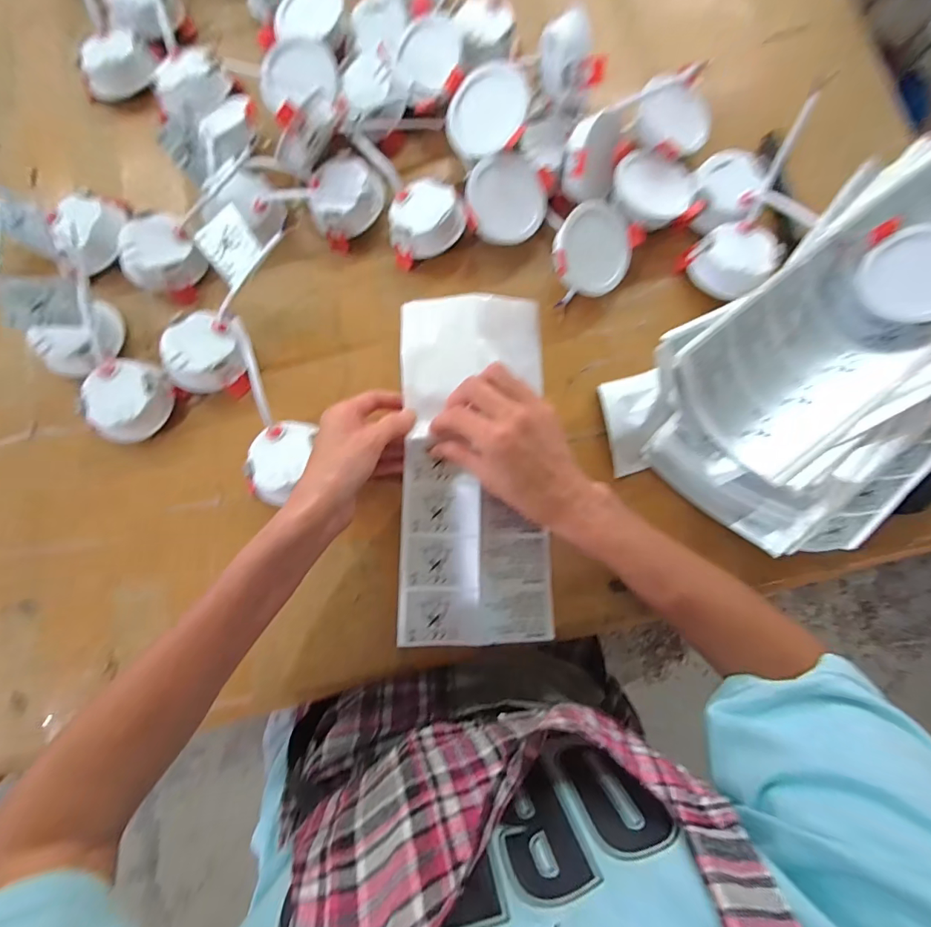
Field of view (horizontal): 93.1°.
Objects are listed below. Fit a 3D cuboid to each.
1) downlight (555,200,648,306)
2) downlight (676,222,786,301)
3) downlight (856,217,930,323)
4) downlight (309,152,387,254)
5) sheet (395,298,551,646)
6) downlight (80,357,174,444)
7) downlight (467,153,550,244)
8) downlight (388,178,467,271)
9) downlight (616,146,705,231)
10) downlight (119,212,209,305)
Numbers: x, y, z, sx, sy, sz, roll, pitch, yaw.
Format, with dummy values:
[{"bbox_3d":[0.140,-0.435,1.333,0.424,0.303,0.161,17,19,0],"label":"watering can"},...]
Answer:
[{"bbox_3d":[0.116,-0.189,0.391,0.079,0.025,0.074,-16,113,3],"label":"downlight"},{"bbox_3d":[0.234,-0.179,0.389,0.066,0.038,0.068,-35,82,-4],"label":"downlight"},{"bbox_3d":[0.339,-0.140,0.327,0.073,0.020,0.066,20,122,32],"label":"downlight"},{"bbox_3d":[-0.113,-0.247,0.412,0.068,0.035,0.069,-36,82,-4],"label":"downlight"},{"bbox_3d":[0.009,-0.001,0.375,0.122,0.029,0.291,0,83,1],"label":"sheet"},{"bbox_3d":[-0.295,-0.056,0.390,0.068,0.034,0.060,-43,83,-5],"label":"downlight"},{"bbox_3d":[0.036,-0.235,0.400,0.071,0.021,0.071,-1,97,-10],"label":"downlight"},{"bbox_3d":[-0.040,-0.223,0.407,0.070,0.032,0.058,-31,82,-3],"label":"downlight"},{"bbox_3d":[0.173,-0.250,0.398,0.074,0.023,0.072,0,81,1],"label":"downlight"},{"bbox_3d":[-0.278,-0.192,0.409,0.065,0.032,0.065,22,74,-7],"label":"downlight"}]

